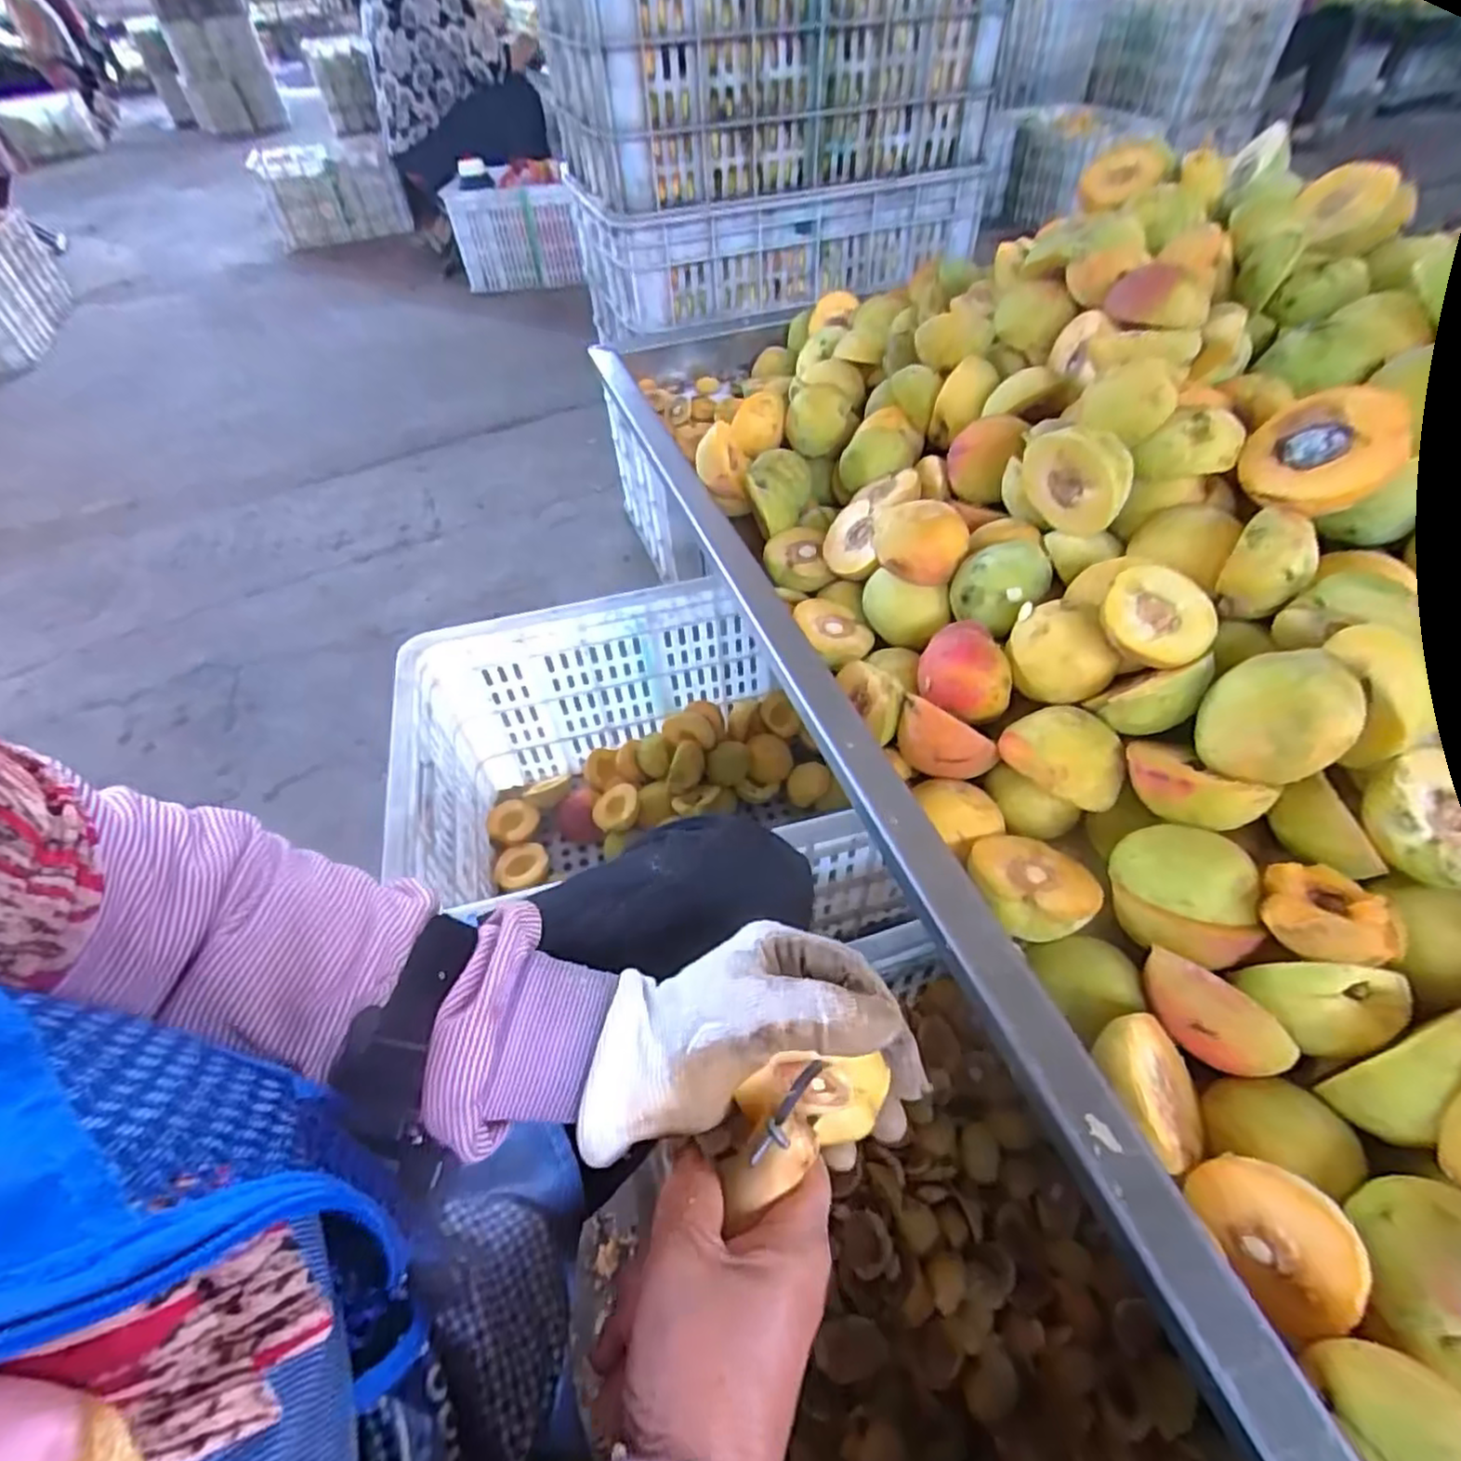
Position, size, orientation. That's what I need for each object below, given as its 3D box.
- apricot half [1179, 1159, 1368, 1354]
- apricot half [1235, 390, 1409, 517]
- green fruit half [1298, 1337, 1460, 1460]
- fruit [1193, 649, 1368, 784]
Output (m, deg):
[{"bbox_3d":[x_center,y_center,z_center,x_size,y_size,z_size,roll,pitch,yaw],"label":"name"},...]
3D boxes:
[{"bbox_3d":[0.206,0.185,0.265,0.027,0.044,0.054,5,39,-44],"label":"apricot half"},{"bbox_3d":[0.323,-0.146,0.391,0.069,0.037,0.067,-27,54,28],"label":"apricot half"},{"bbox_3d":[0.210,0.216,0.210,0.037,0.023,0.058,-25,51,-17],"label":"green fruit half"},{"bbox_3d":[0.259,-0.003,0.341,0.055,0.055,0.050,-2,48,2],"label":"fruit"}]

